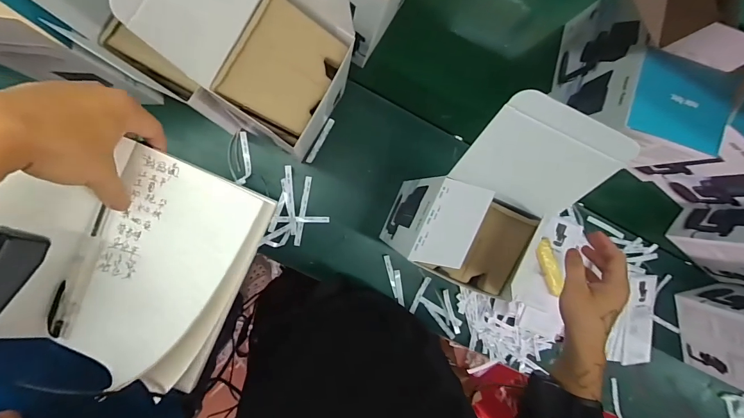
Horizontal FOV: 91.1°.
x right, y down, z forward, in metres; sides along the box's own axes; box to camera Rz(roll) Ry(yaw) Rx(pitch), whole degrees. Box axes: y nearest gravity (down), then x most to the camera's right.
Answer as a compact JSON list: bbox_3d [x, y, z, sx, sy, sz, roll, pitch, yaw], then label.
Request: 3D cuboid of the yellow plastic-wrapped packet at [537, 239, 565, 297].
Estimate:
[{"bbox_3d":[0.333,0.108,0.685,0.030,0.017,0.104,-13,88,-7],"label":"yellow plastic-wrapped packet"}]

